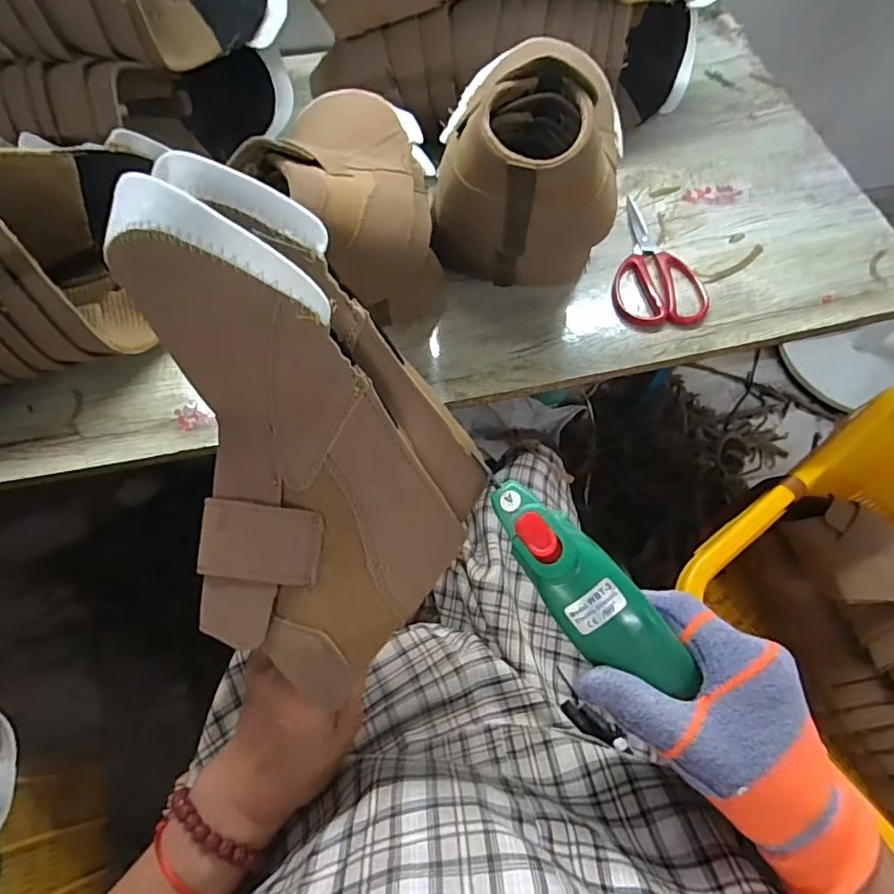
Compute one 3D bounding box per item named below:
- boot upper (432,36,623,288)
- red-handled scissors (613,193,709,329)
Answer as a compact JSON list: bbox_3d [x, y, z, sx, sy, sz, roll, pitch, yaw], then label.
[{"bbox_3d":[0.077,-0.265,0.531,0.167,0.232,0.261,14,65,6],"label":"boot upper"},{"bbox_3d":[0.227,-0.215,0.629,0.096,0.013,0.187,-6,65,-4],"label":"red-handled scissors"}]

